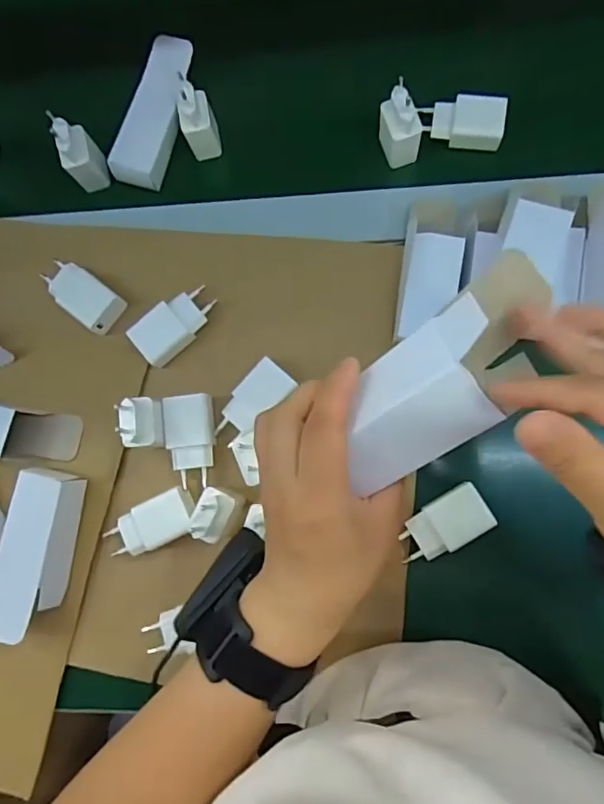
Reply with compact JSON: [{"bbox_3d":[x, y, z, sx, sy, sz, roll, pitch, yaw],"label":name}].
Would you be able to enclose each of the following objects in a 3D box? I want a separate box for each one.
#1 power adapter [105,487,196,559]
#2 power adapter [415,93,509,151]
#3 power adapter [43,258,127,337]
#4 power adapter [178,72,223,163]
[{"bbox_3d":[-0.128,0.105,0.445,0.080,0.021,0.038,-27,81,2],"label":"power adapter"},{"bbox_3d":[0.144,-0.255,0.481,0.074,0.019,0.042,13,84,8],"label":"power adapter"},{"bbox_3d":[-0.199,-0.097,0.483,0.072,0.021,0.039,37,88,9],"label":"power adapter"},{"bbox_3d":[-0.096,-0.259,0.485,0.031,0.083,0.027,-21,81,3],"label":"power adapter"}]

